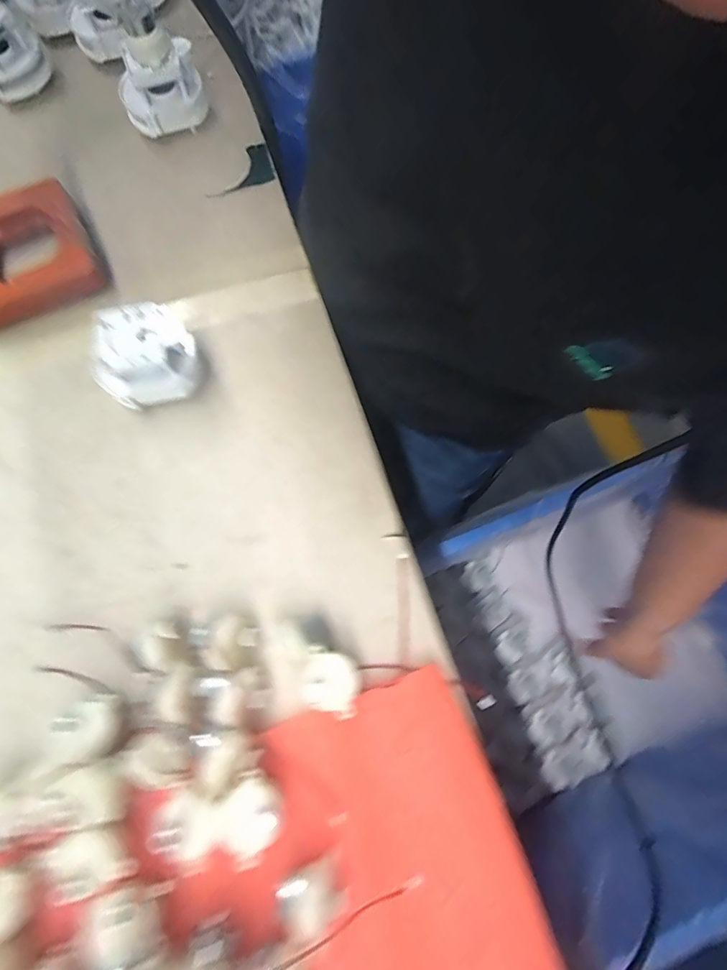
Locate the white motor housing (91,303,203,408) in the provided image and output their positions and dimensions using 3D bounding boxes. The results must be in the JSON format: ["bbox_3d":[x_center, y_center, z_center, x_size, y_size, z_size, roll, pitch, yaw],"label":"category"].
[{"bbox_3d":[-0.153,-0.091,0.308,0.063,0.048,0.055,-22,75,-6],"label":"white motor housing"}]

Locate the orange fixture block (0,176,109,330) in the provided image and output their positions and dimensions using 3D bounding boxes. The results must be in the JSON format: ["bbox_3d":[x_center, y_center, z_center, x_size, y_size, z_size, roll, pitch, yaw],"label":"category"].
[{"bbox_3d":[-0.266,-0.178,0.337,0.105,0.035,0.099,-29,76,-8],"label":"orange fixture block"}]

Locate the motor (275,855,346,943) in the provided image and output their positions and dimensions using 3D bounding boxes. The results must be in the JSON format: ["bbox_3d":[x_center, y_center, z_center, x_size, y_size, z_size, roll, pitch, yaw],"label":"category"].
[{"bbox_3d":[-0.029,0.217,0.223,0.032,0.015,0.026,-28,76,-7],"label":"motor"}]

